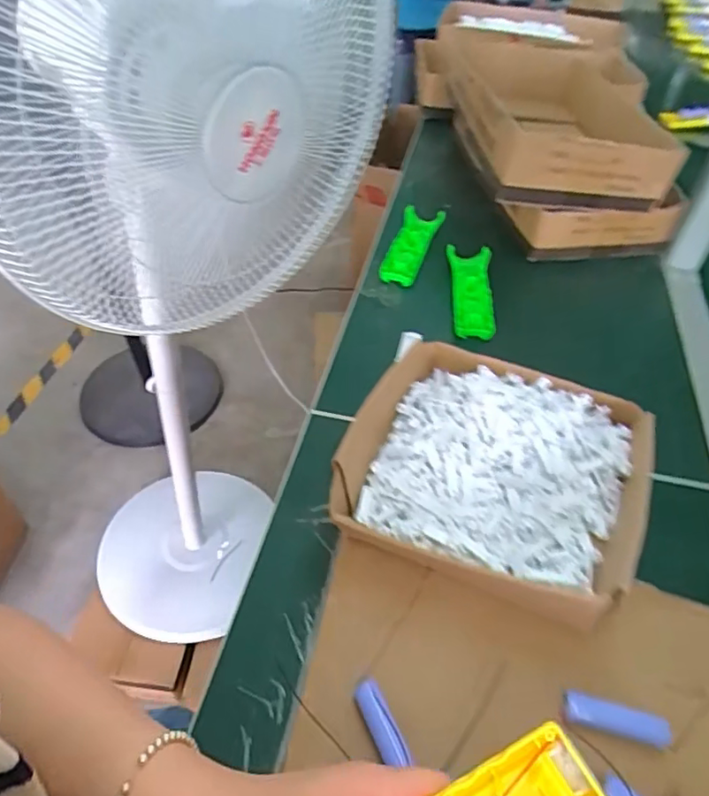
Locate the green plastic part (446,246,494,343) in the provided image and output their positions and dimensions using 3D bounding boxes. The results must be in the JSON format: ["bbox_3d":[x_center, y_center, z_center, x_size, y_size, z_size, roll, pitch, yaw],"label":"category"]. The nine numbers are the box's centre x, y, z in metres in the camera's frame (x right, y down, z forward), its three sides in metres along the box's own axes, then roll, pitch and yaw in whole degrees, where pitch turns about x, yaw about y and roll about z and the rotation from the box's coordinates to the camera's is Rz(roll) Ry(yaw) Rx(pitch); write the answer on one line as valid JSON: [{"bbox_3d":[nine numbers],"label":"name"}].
[{"bbox_3d":[0.149,-0.136,0.727,0.052,0.020,0.167,3,47,0],"label":"green plastic part"}]

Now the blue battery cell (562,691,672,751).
[{"bbox_3d":[0.176,0.217,0.390,0.066,0.016,0.021,11,47,7],"label":"blue battery cell"}]

